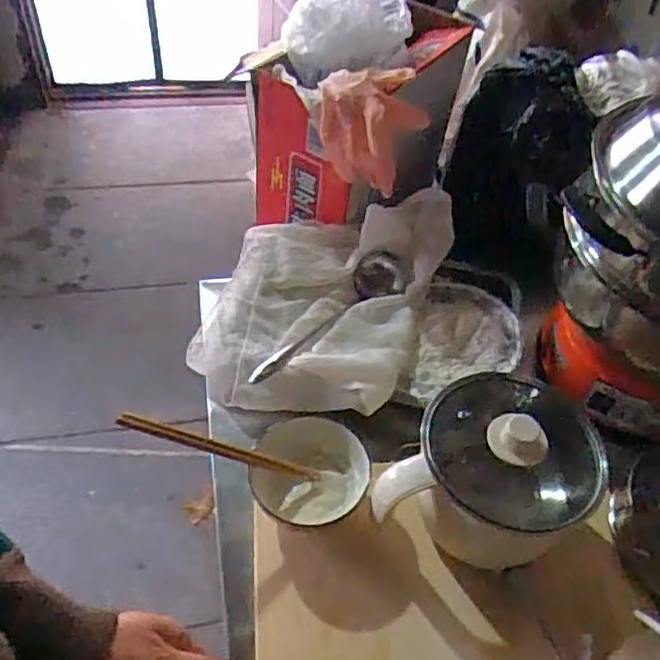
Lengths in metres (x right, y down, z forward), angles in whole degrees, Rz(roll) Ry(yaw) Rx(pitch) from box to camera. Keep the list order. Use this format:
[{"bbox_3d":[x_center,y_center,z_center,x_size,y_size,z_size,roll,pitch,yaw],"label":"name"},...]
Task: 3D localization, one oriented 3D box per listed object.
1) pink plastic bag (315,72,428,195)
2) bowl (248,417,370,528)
[{"bbox_3d":[0.047,-0.254,0.832,0.134,0.123,0.119,-4,50,-9],"label":"pink plastic bag"},{"bbox_3d":[-0.019,0.155,0.676,0.122,0.050,0.120,5,49,-2],"label":"bowl"}]

